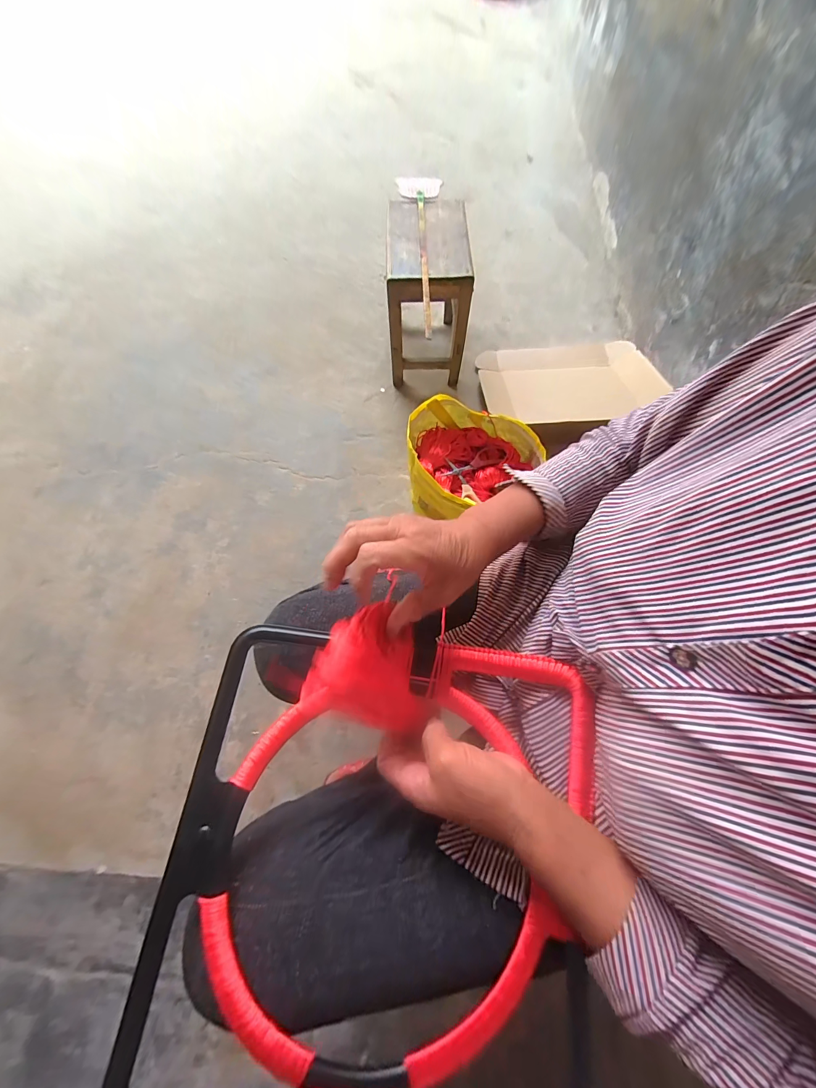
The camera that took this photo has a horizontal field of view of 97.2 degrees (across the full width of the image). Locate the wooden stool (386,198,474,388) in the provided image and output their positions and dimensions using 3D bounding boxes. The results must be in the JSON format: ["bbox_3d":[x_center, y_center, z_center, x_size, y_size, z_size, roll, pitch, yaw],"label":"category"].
[{"bbox_3d":[0.046,-0.621,0.925,0.185,0.297,0.271,0,71,-1],"label":"wooden stool"}]

